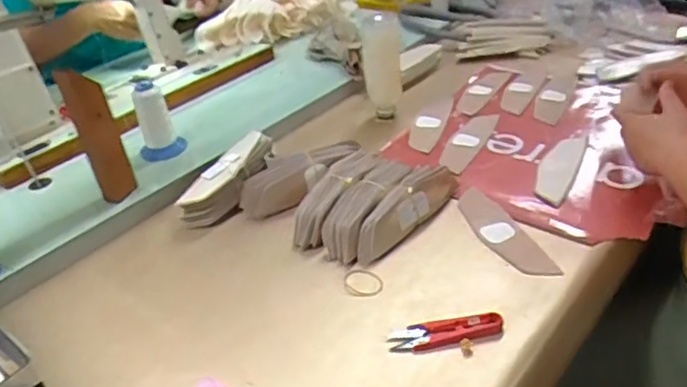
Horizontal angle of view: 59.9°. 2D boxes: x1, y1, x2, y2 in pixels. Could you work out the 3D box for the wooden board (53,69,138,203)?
[{"bbox_3d":[-0.317,-0.075,0.779,0.047,0.183,0.019,-25,39,-25],"label":"wooden board"}]

